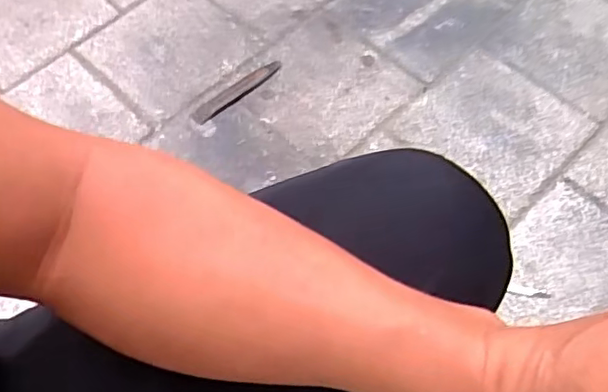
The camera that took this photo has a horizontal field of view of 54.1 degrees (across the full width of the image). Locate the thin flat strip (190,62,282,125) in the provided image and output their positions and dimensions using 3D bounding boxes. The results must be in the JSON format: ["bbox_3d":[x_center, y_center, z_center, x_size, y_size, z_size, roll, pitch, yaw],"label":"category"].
[{"bbox_3d":[-0.108,-0.173,0.981,0.174,0.011,0.037,-35,67,-18],"label":"thin flat strip"}]

